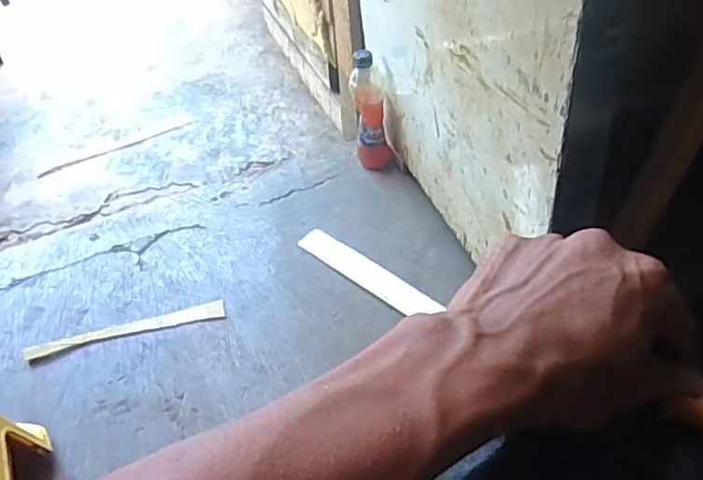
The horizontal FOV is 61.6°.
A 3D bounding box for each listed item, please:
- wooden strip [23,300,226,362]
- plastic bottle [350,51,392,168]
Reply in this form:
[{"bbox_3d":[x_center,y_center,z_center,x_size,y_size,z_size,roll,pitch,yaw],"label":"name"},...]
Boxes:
[{"bbox_3d":[-0.350,0.137,0.920,0.303,0.015,0.035,-13,47,-6],"label":"wooden strip"},{"bbox_3d":[0.034,-0.236,1.079,0.059,0.229,0.070,-6,47,1],"label":"plastic bottle"}]

